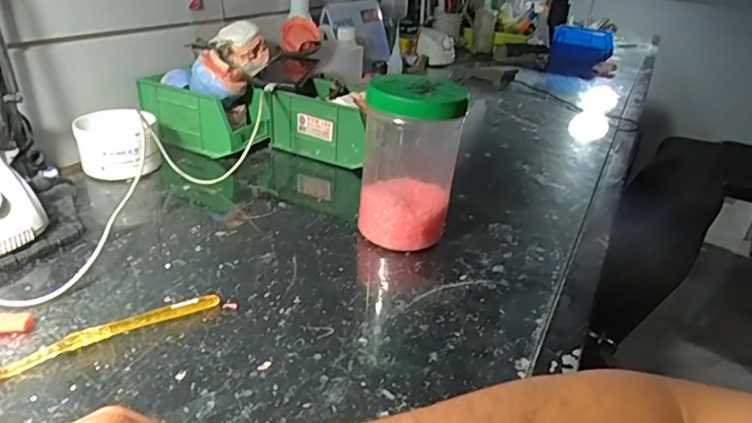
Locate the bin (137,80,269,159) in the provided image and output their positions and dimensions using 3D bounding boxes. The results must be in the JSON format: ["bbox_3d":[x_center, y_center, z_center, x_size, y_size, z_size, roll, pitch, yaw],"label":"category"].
[{"bbox_3d":[-0.244,-0.139,0.731,0.172,0.078,0.107,17,30,21],"label":"bin"}]

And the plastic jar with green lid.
[{"bbox_3d":[0.034,-0.046,0.517,0.090,0.162,0.077,7,28,4],"label":"plastic jar with green lid"}]

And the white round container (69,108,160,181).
[{"bbox_3d":[-0.318,-0.083,0.632,0.092,0.073,0.086,-11,32,-27],"label":"white round container"}]

